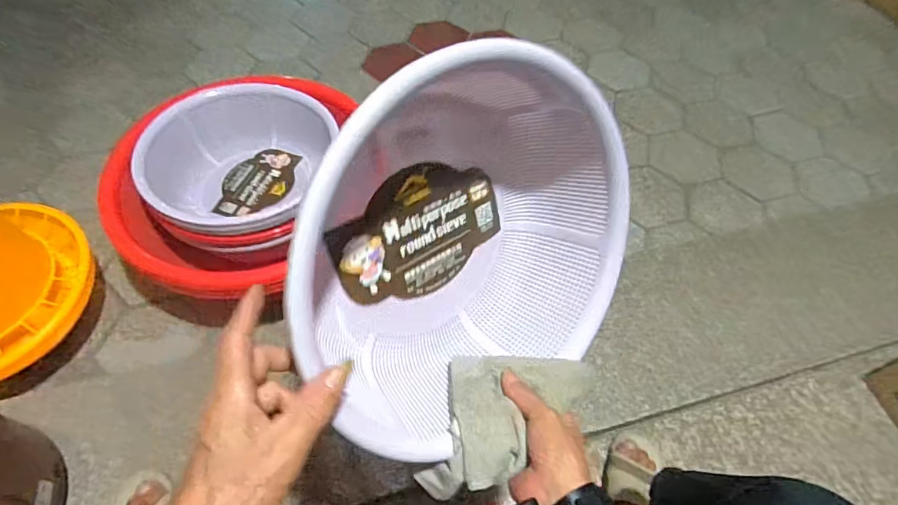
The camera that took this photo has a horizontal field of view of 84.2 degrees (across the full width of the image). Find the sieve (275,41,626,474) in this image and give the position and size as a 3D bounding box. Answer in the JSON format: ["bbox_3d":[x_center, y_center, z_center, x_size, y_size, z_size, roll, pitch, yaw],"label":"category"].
[{"bbox_3d":[0.010,-0.006,0.461,0.338,0.336,0.143,-32,30,-21],"label":"sieve"}]

